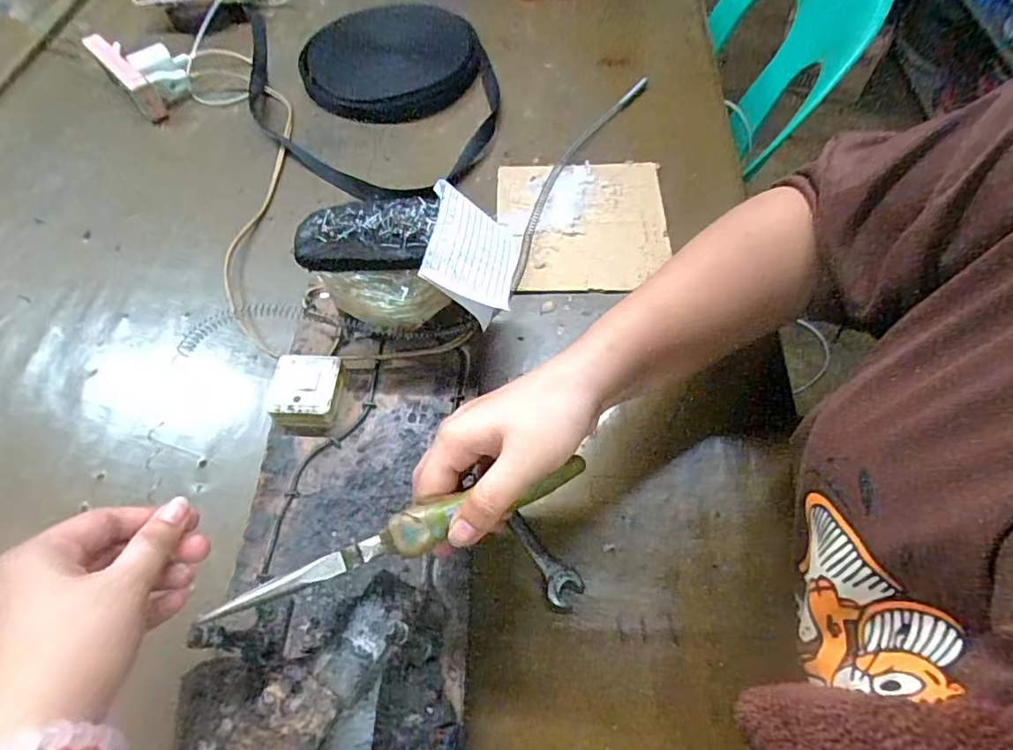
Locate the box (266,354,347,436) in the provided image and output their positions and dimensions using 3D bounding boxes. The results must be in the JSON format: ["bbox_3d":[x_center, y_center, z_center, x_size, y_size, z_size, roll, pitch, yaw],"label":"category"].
[{"bbox_3d":[-0.143,0.014,0.373,0.045,0.022,0.054,2,62,2],"label":"box"}]

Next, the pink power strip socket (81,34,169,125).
[{"bbox_3d":[-0.427,-0.336,0.593,0.026,0.048,0.129,-38,68,-18],"label":"pink power strip socket"}]

